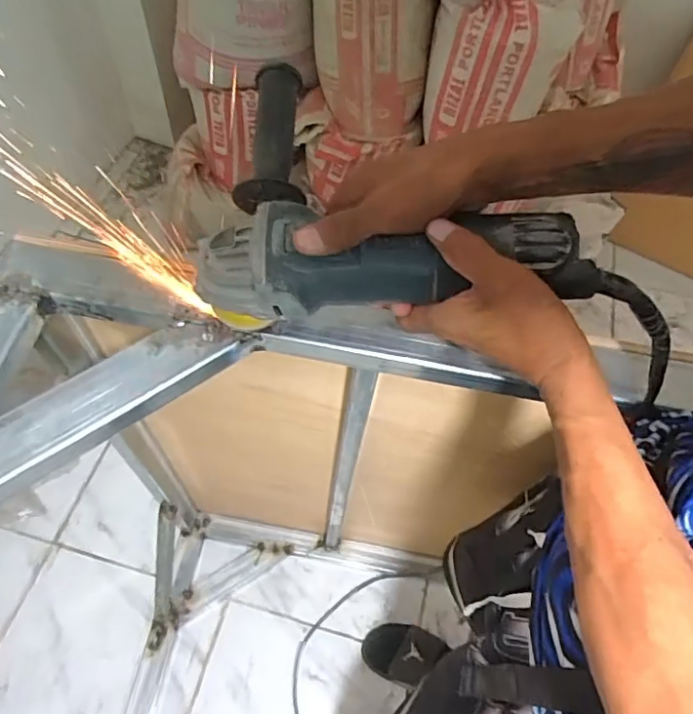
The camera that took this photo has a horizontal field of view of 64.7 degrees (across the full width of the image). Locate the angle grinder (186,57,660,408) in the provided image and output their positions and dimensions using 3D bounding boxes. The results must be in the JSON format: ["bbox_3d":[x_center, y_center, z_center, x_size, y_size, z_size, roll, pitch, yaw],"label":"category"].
[{"bbox_3d":[0.071,-0.088,0.389,0.329,0.112,0.159,7,57,4],"label":"angle grinder"}]

